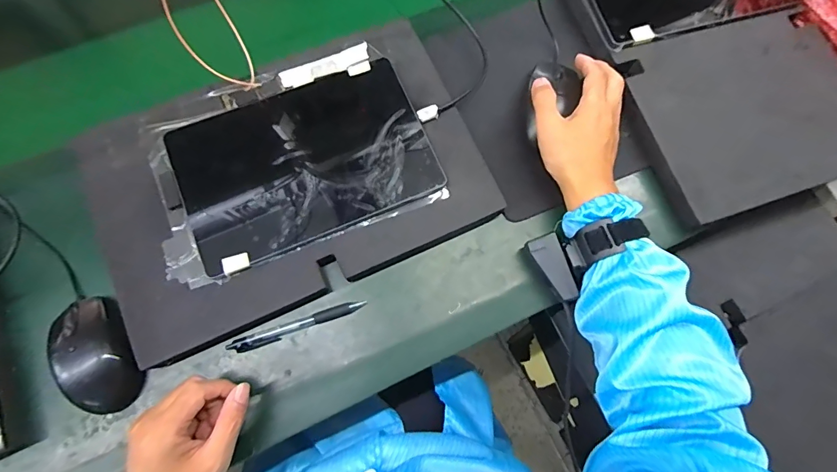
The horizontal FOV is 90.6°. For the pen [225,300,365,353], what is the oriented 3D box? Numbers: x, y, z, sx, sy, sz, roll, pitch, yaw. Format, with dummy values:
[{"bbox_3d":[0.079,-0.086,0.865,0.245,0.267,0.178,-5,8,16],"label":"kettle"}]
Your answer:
[{"bbox_3d":[-0.120,0.091,0.417,0.137,0.008,0.013,-18,75,-7],"label":"pen"}]

